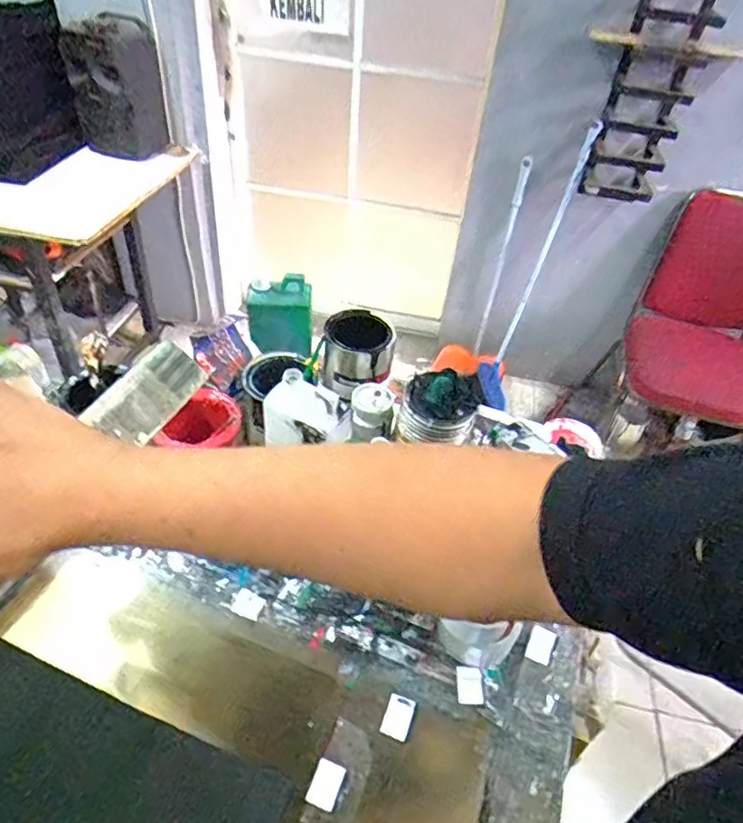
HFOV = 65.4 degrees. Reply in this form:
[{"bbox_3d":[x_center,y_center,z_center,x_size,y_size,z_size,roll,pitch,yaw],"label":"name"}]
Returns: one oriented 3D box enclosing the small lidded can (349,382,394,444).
[{"bbox_3d":[0.000,0.002,0.843,0.059,0.059,0.066,3,44,-4],"label":"small lidded can"}]

